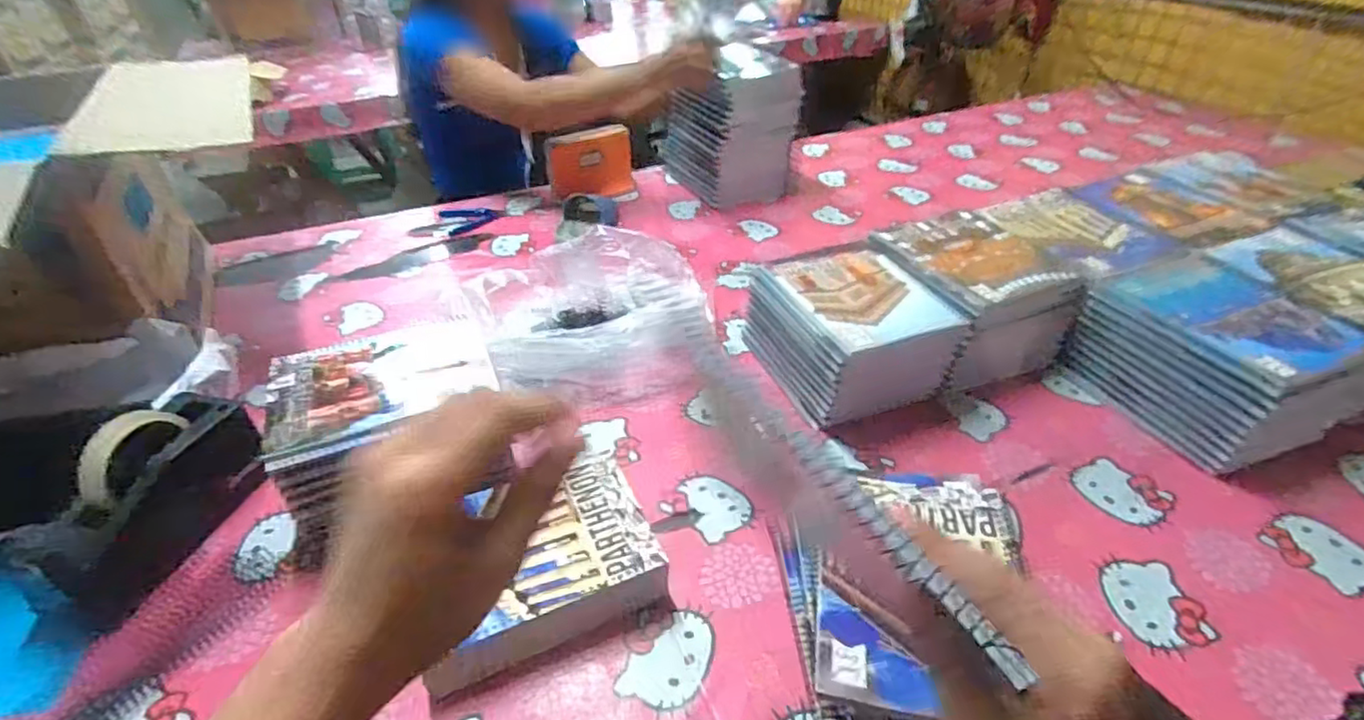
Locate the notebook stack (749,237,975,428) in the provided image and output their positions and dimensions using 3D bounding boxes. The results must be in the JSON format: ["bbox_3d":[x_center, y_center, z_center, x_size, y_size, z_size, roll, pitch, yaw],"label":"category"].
[{"bbox_3d":[0.191,-0.033,0.745,0.167,0.119,0.190,-16,40,-18],"label":"notebook stack"}]

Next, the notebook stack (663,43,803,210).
[{"bbox_3d":[0.088,-0.426,1.176,0.156,0.226,0.218,-19,41,-21],"label":"notebook stack"}]

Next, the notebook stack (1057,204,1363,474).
[{"bbox_3d":[0.724,-0.043,0.743,0.514,0.130,0.216,-15,40,-17],"label":"notebook stack"}]

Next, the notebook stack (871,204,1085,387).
[{"bbox_3d":[0.343,-0.073,0.788,0.179,0.122,0.205,-13,39,-14],"label":"notebook stack"}]

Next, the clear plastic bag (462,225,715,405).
[{"bbox_3d":[-0.113,-0.059,0.792,0.256,0.124,0.213,-8,38,-8],"label":"clear plastic bag"}]

